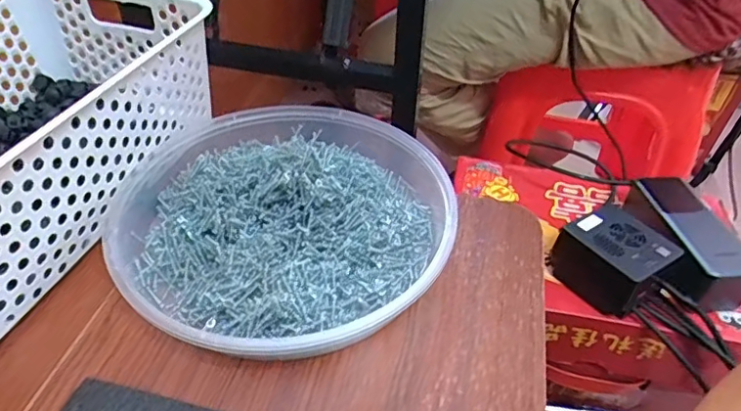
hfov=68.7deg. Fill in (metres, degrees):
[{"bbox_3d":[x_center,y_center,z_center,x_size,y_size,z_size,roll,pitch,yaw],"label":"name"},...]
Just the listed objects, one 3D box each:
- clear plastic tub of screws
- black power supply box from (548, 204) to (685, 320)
[{"bbox_3d":[-0.062,0.004,0.394,0.229,0.047,0.220,2,44,-2],"label":"clear plastic tub of screws"},{"bbox_3d":[0.212,0.045,0.476,0.076,0.046,0.078,-28,52,-29],"label":"black power supply box"}]

